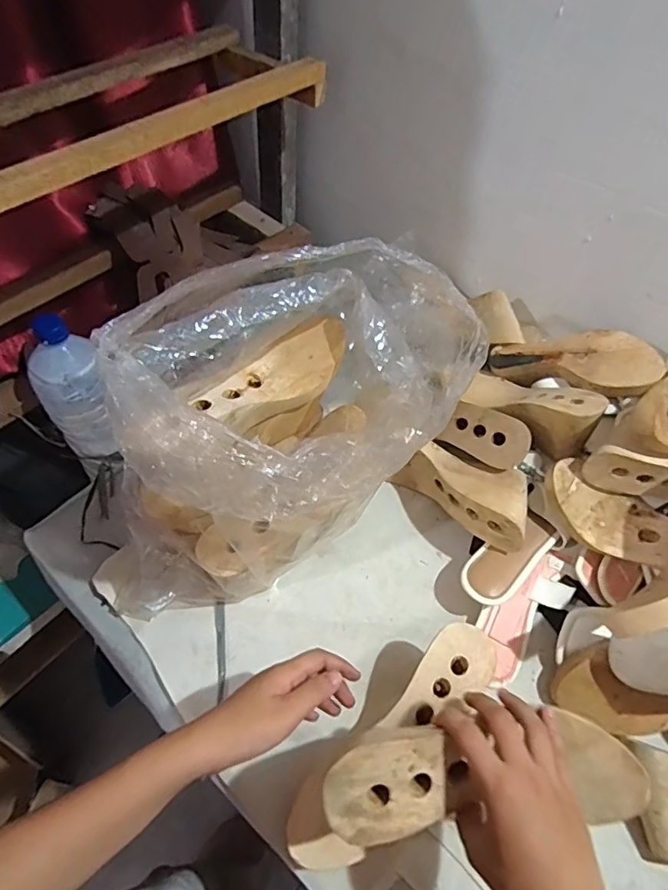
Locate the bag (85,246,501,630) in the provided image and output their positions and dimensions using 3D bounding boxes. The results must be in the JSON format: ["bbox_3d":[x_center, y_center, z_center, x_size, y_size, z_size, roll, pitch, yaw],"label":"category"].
[{"bbox_3d":[-0.071,0.016,0.497,0.337,0.301,0.180,-28,60,-22],"label":"bag"}]

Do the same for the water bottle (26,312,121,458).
[{"bbox_3d":[-0.308,-0.059,0.637,0.080,0.196,0.055,-29,60,-23],"label":"water bottle"}]

